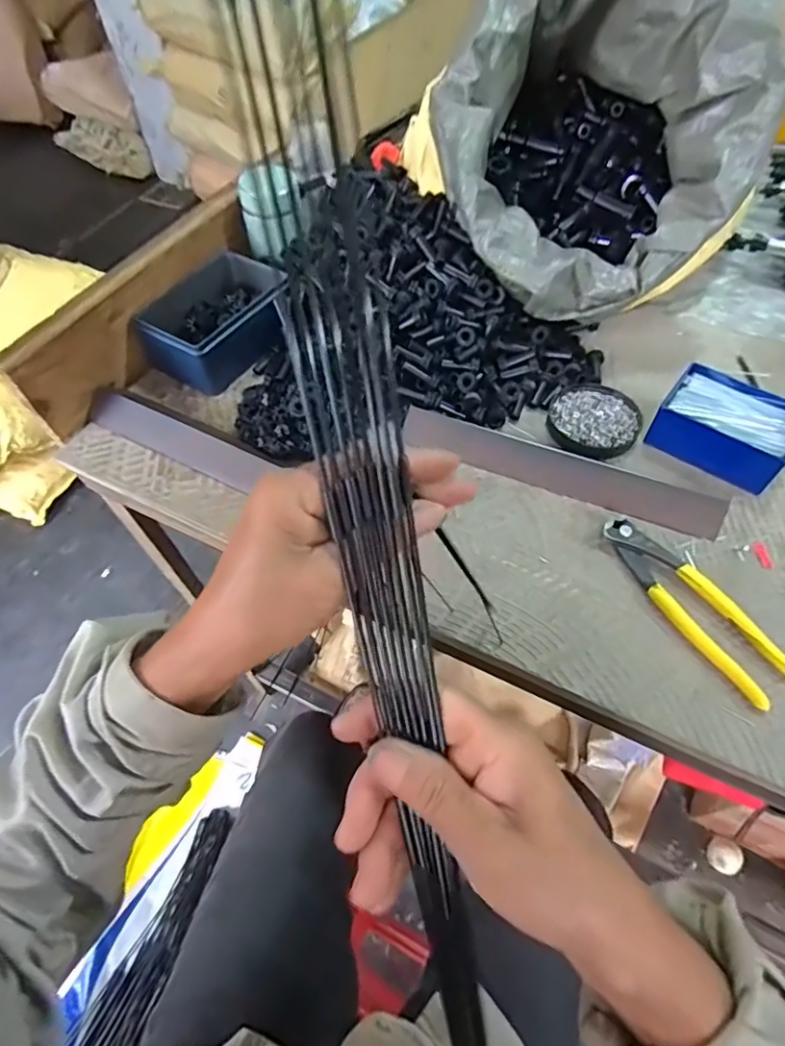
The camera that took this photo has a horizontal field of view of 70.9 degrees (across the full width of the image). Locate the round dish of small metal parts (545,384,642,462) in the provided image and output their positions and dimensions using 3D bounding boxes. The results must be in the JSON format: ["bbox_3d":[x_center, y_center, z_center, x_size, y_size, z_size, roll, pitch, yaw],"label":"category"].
[{"bbox_3d":[0.193,-0.098,0.528,0.081,0.011,0.087,-2,56,2],"label":"round dish of small metal parts"}]

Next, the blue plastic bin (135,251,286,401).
[{"bbox_3d":[-0.194,-0.210,0.588,0.105,0.057,0.126,26,62,19],"label":"blue plastic bin"}]

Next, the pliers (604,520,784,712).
[{"bbox_3d":[0.223,0.060,0.415,0.045,0.014,0.160,-29,60,-16],"label":"pliers"}]

